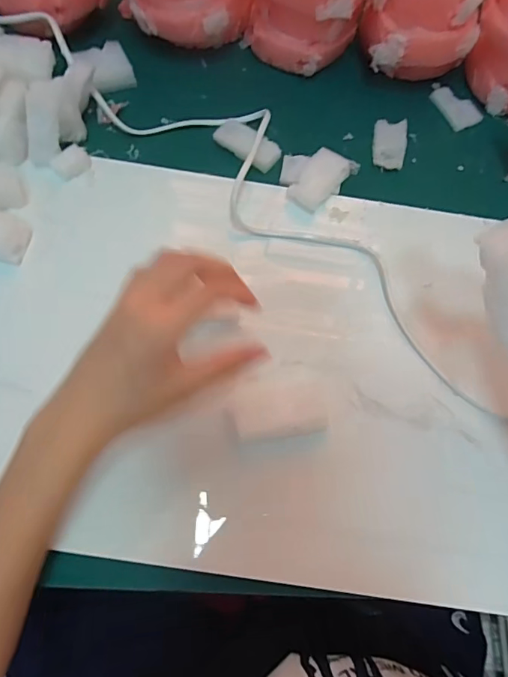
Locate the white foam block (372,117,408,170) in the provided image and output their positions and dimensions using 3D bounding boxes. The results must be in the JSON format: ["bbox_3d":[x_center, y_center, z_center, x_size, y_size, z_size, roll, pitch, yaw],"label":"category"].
[{"bbox_3d":[0.124,-0.178,0.409,0.029,0.011,0.049,9,70,-1],"label":"white foam block"}]

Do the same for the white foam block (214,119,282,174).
[{"bbox_3d":[-0.005,-0.170,0.396,0.058,0.012,0.028,36,72,9],"label":"white foam block"}]

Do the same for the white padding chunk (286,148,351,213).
[{"bbox_3d":[0.053,-0.130,0.376,0.030,0.020,0.052,36,72,9],"label":"white padding chunk"}]

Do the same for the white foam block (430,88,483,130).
[{"bbox_3d":[0.193,-0.224,0.432,0.028,0.006,0.052,-28,74,-13],"label":"white foam block"}]

